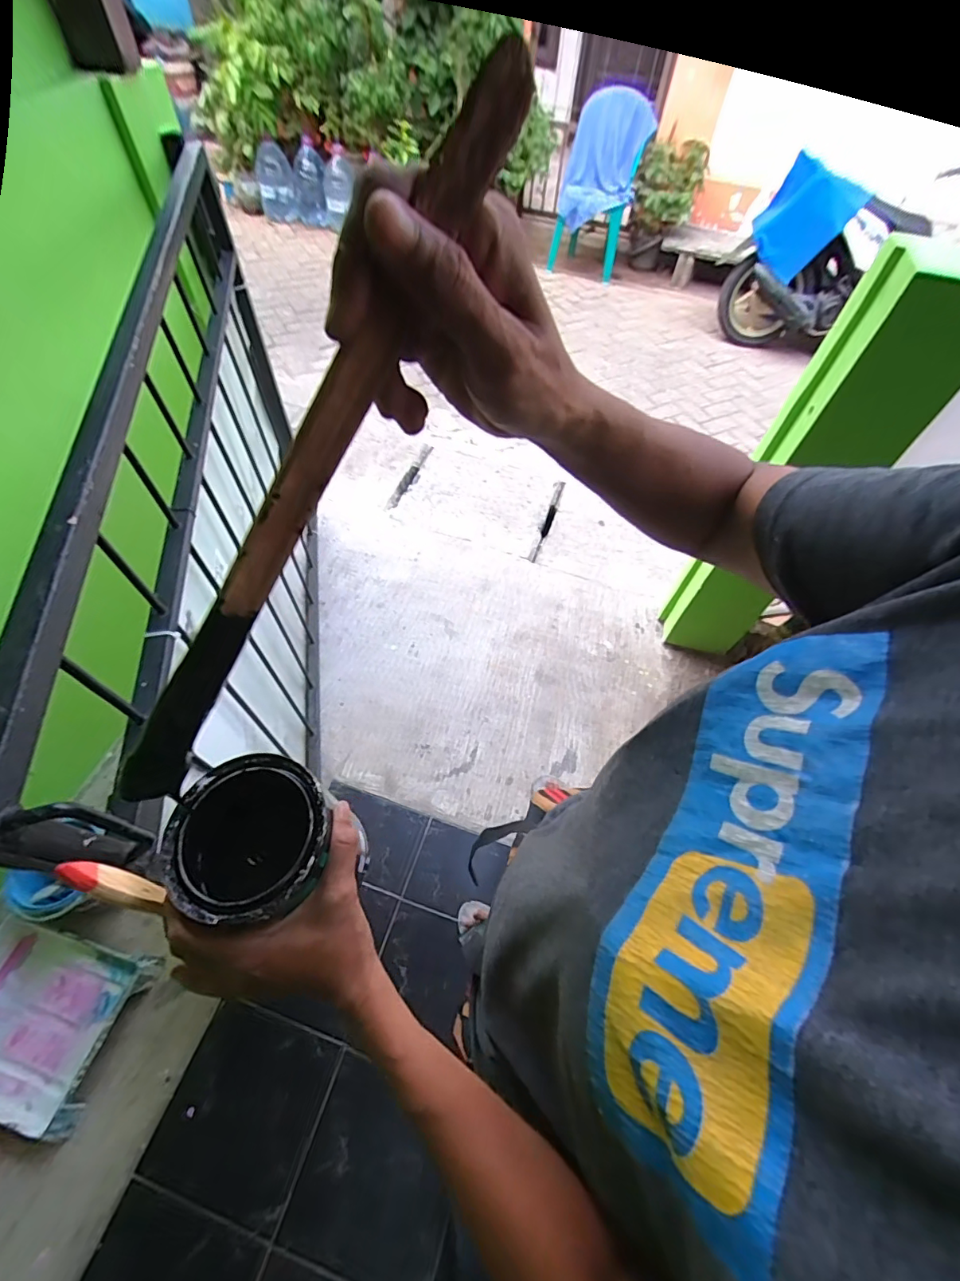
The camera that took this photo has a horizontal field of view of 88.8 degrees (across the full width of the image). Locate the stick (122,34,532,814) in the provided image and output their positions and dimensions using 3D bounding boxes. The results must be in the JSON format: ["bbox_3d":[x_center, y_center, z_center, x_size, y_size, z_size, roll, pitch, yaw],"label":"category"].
[{"bbox_3d":[-0.076,-0.047,0.189,0.019,0.310,0.024,44,20,21],"label":"stick"}]

